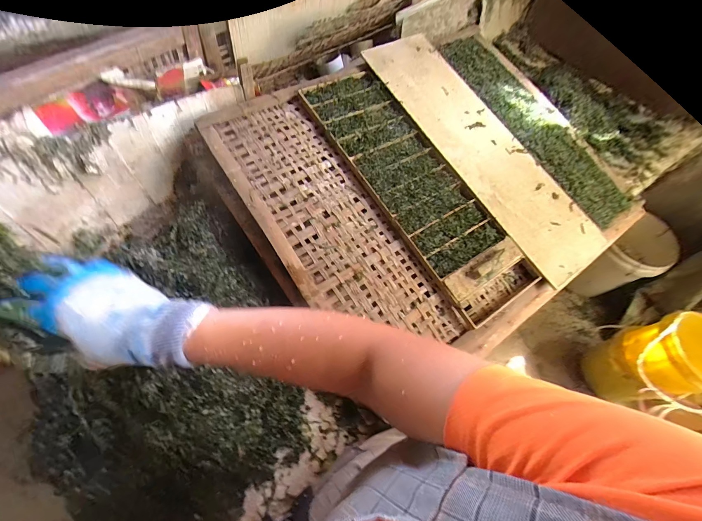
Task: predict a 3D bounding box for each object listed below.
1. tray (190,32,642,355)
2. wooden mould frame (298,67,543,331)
[{"bbox_3d":[0.182,-0.194,0.771,0.837,0.064,0.787,-31,78,-16],"label":"tray"},{"bbox_3d":[0.152,-0.192,0.756,0.215,0.033,0.702,-30,77,-20],"label":"wooden mould frame"}]

